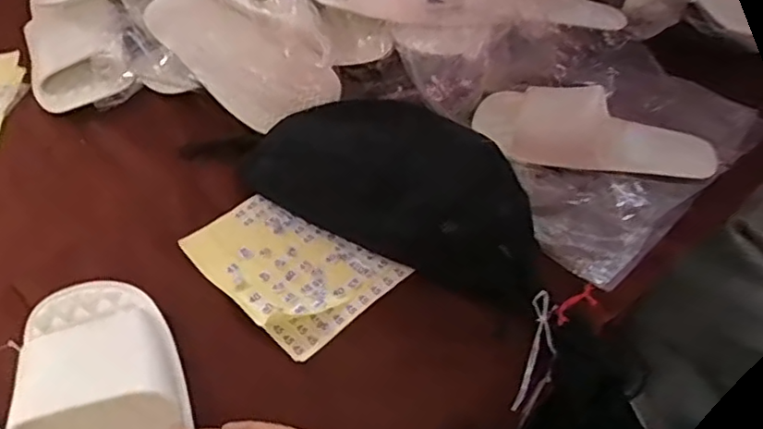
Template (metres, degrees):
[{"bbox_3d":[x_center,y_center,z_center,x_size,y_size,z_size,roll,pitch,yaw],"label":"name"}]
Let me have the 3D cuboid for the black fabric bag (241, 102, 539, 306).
[{"bbox_3d":[0.012,-0.034,0.578,0.298,0.064,0.129,21,55,17],"label":"black fabric bag"}]

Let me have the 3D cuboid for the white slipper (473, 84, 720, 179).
[{"bbox_3d":[0.215,-0.091,0.628,0.237,0.043,0.099,6,52,7],"label":"white slipper"}]

